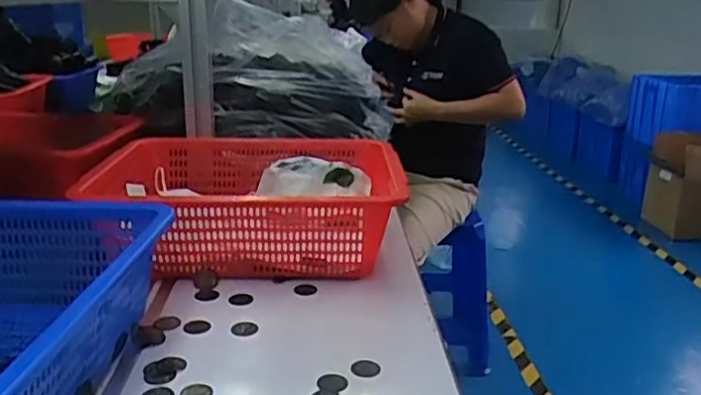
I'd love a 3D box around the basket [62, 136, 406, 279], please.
[{"bbox_3d":[-0.133,0.009,0.846,0.366,0.122,0.279,3,19,-3],"label":"basket"}]

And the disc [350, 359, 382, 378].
[{"bbox_3d":[0.014,0.161,0.601,0.027,0.006,0.027,3,19,-1],"label":"disc"}]

